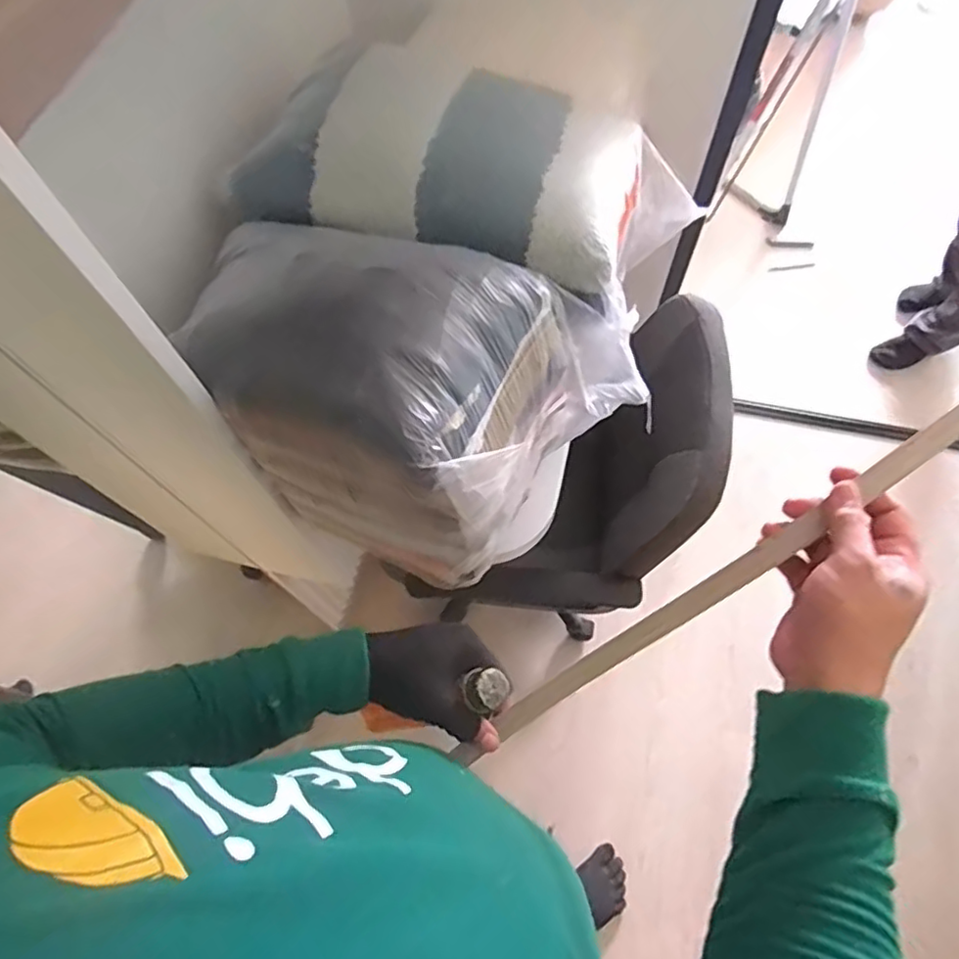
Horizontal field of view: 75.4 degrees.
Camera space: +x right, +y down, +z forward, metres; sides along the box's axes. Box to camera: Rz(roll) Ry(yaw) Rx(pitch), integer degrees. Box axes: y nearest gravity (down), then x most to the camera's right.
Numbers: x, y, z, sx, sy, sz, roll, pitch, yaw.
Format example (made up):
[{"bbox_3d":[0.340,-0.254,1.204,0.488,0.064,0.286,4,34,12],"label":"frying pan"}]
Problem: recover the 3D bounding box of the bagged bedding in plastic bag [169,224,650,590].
[{"bbox_3d":[-0.063,-0.109,0.611,0.346,0.268,0.297,28,68,15],"label":"bagged bedding in plastic bag"}]

